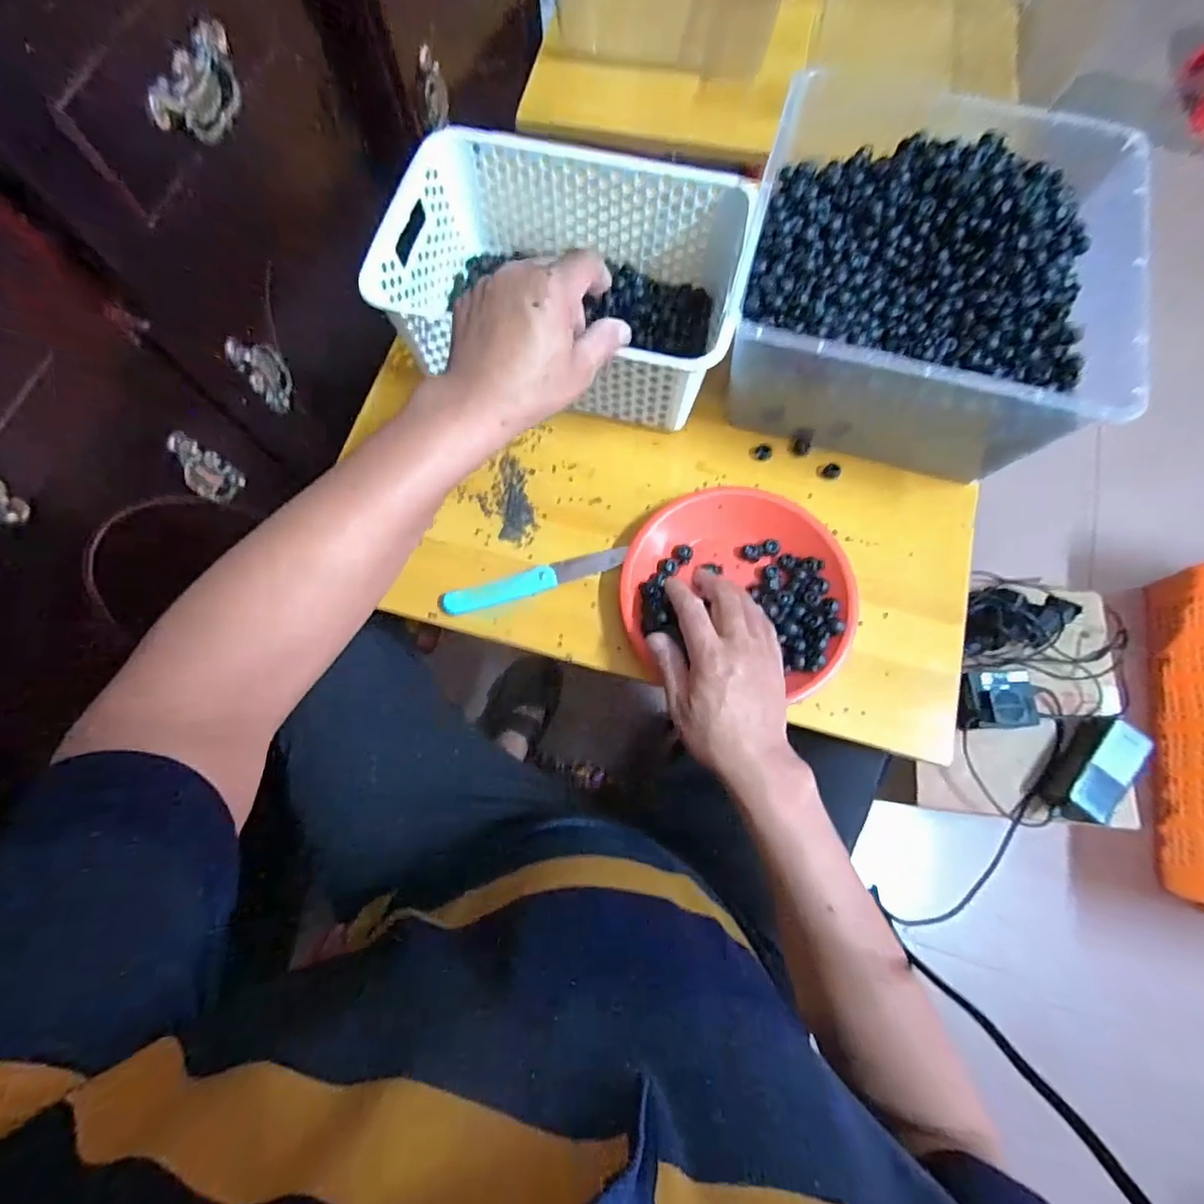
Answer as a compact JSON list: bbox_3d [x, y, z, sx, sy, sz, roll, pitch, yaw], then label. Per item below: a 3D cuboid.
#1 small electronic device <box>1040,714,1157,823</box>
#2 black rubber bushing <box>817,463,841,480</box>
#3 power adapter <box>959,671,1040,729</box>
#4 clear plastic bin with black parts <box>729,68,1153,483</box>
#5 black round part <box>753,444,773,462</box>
[{"bbox_3d":[0.608,0.205,0.678,0.063,0.046,0.134,39,77,11],"label":"small electronic device"},{"bbox_3d":[0.216,-0.124,0.525,0.020,0.007,0.016,-12,73,-3],"label":"black rubber bushing"},{"bbox_3d":[0.501,0.123,0.700,0.087,0.034,0.075,0,73,0],"label":"power adapter"},{"bbox_3d":[0.278,-0.284,0.504,0.289,0.142,0.305,15,73,5],"label":"clear plastic bin with black parts"},{"bbox_3d":[0.156,-0.145,0.533,0.017,0.008,0.018,0,73,0],"label":"black round part"}]

